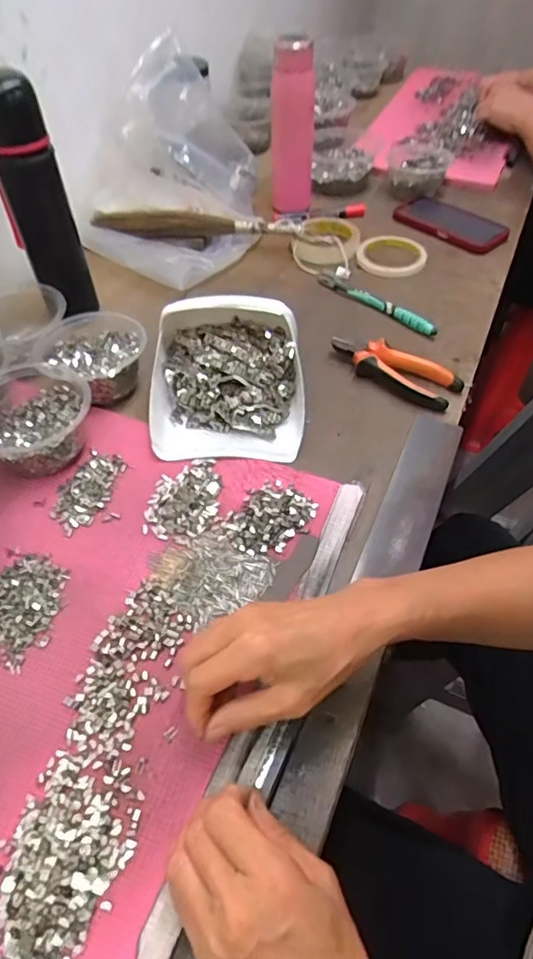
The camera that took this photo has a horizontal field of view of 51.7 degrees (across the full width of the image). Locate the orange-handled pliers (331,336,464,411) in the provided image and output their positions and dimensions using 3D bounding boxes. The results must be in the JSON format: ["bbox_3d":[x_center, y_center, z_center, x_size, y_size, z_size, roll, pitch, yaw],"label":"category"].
[{"bbox_3d":[0.138,-0.124,0.613,0.149,0.022,0.056,27,57,23],"label":"orange-handled pliers"}]

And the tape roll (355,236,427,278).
[{"bbox_3d":[0.183,-0.324,0.793,0.092,0.012,0.104,21,54,18],"label":"tape roll"}]

